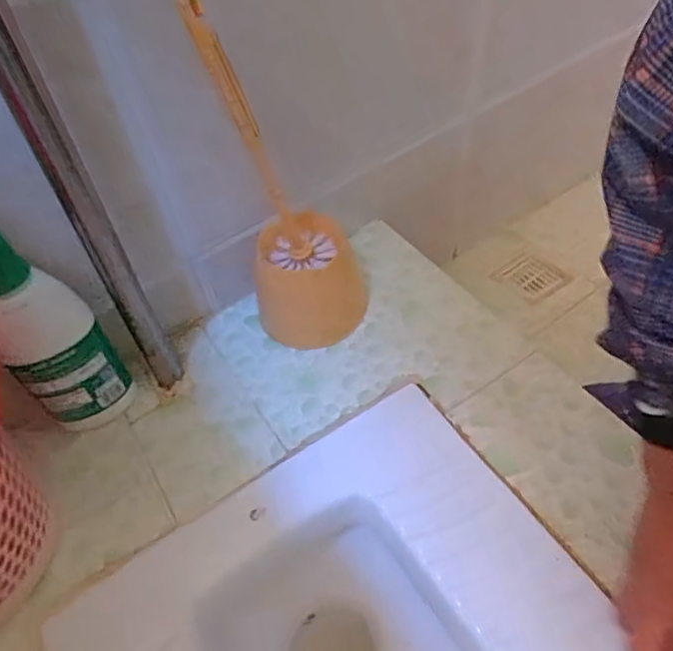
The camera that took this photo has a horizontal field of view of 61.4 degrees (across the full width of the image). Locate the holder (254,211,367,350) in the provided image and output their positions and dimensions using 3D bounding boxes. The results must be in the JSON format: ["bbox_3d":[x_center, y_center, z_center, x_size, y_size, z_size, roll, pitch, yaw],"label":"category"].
[{"bbox_3d":[-0.037,-0.049,0.641,0.114,0.108,0.105,-22,53,-12],"label":"holder"}]

